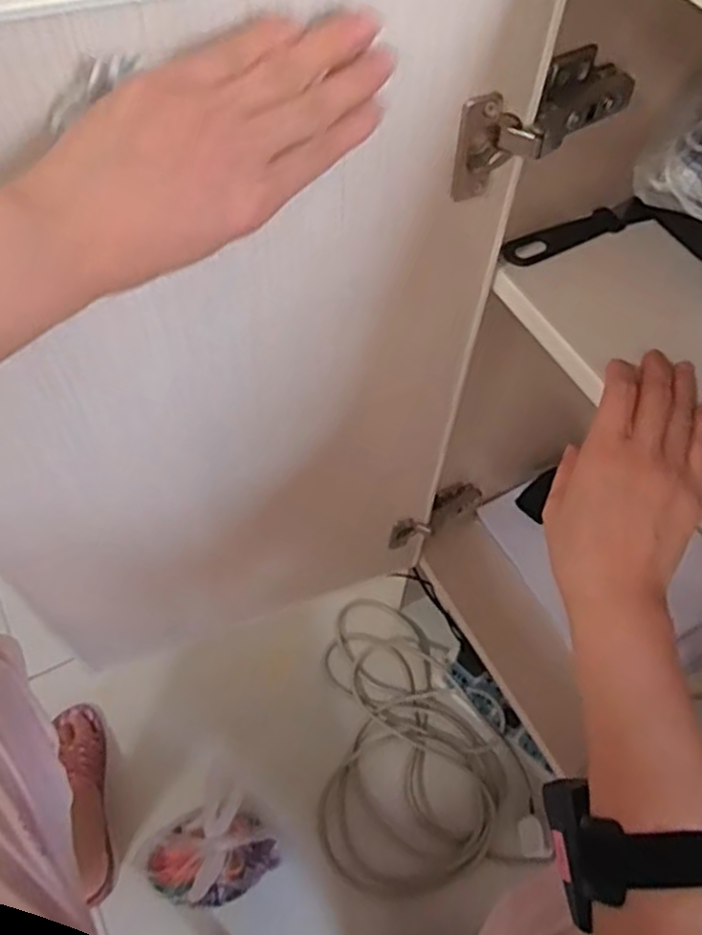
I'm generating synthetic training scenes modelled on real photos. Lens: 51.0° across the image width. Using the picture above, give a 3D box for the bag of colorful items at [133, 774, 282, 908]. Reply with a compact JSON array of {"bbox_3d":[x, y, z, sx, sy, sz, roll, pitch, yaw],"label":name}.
[{"bbox_3d":[-0.166,0.432,0.826,0.141,0.129,0.109,-29,63,-18],"label":"bag of colorful items"}]

